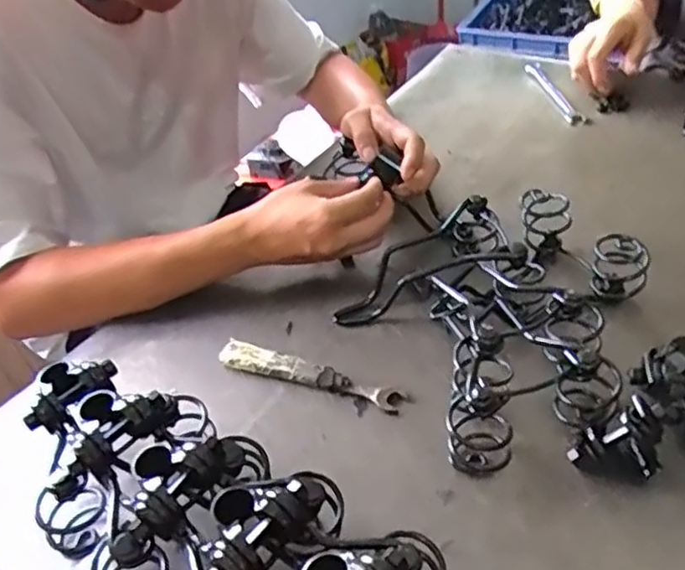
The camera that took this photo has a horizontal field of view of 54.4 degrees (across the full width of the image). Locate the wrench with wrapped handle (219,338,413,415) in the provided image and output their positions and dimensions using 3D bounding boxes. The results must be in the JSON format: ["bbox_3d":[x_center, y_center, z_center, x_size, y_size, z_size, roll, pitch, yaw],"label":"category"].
[{"bbox_3d":[-0.028,0.074,0.550,0.164,0.016,0.021,12,44,21],"label":"wrench with wrapped handle"}]

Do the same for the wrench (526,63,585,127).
[{"bbox_3d":[0.278,-0.256,0.885,0.023,0.006,0.176,-9,40,-2],"label":"wrench"}]

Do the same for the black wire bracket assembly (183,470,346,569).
[{"bbox_3d":[-0.044,0.162,0.393,0.056,0.090,0.121,24,49,31],"label":"black wire bracket assembly"}]

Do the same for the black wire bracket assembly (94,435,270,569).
[{"bbox_3d":[-0.101,0.142,0.423,0.051,0.089,0.129,29,52,35],"label":"black wire bracket assembly"}]

